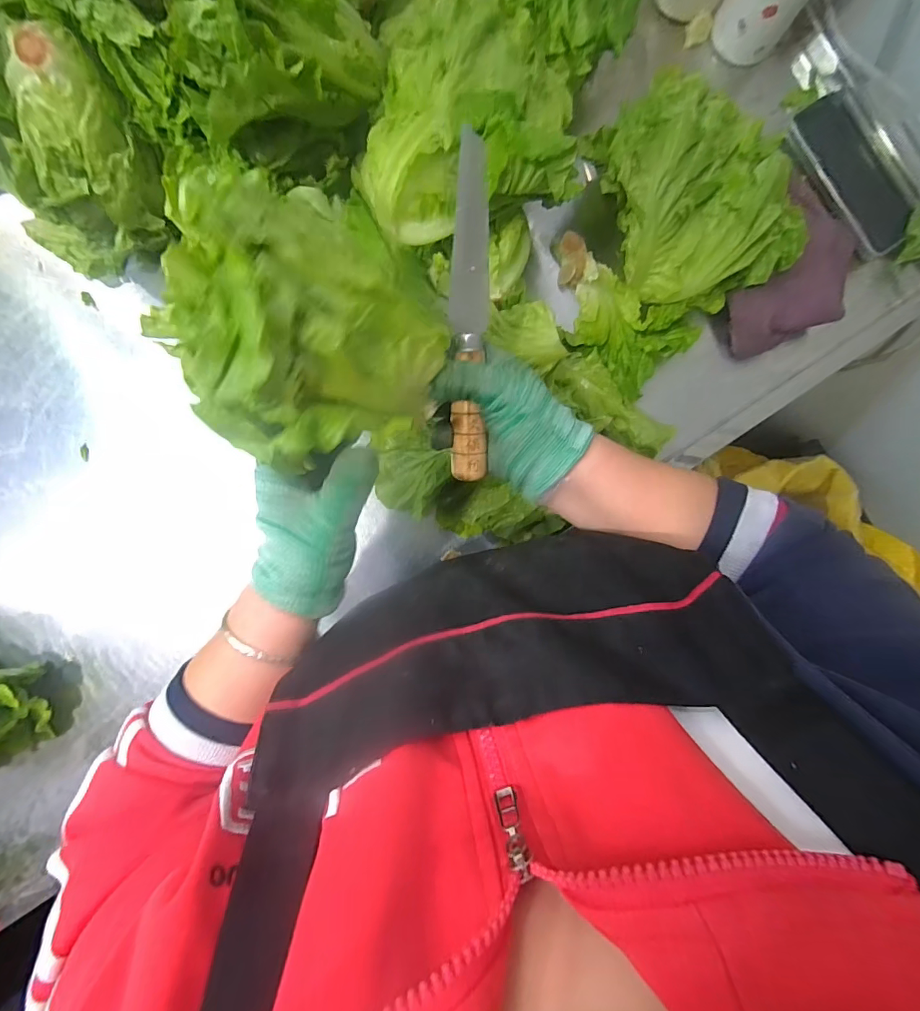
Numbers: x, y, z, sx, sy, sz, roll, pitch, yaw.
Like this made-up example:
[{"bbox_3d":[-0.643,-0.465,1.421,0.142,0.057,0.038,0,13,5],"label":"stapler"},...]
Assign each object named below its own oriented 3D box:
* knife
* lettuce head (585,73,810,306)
[{"bbox_3d":[0.006,-0.115,0.294,0.024,0.014,0.199,0,104,-2],"label":"knife"},{"bbox_3d":[0.201,-0.274,0.409,0.131,0.077,0.192,-30,91,-1],"label":"lettuce head"}]

